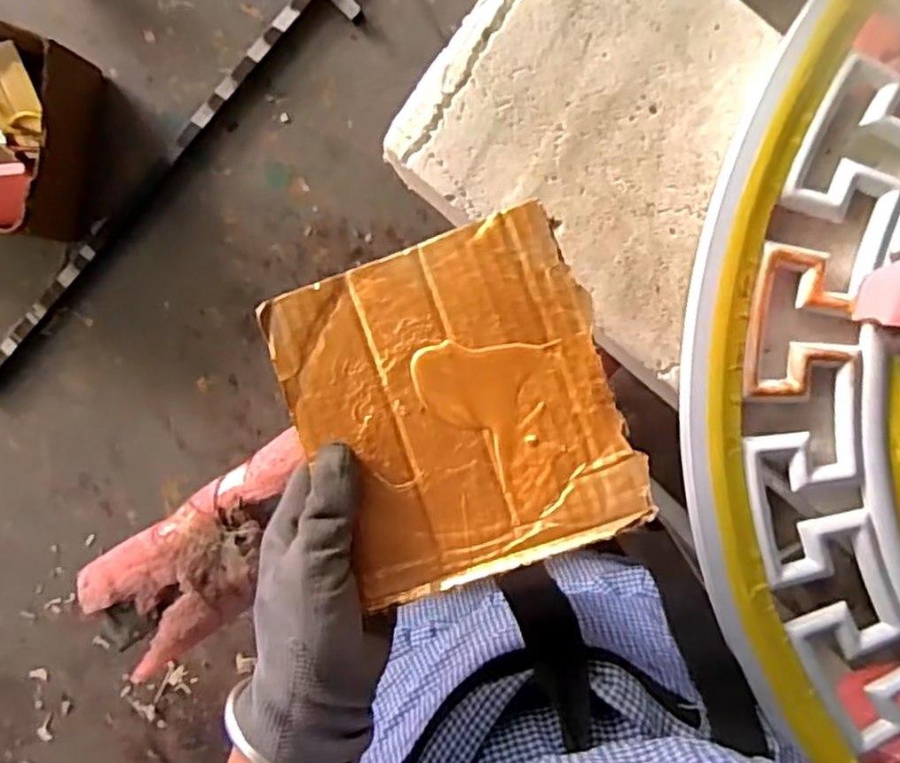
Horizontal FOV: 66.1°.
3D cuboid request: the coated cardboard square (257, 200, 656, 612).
[{"bbox_3d":[0.001,0.013,0.334,0.147,0.005,0.157,-20,86,8],"label":"coated cardboard square"}]

